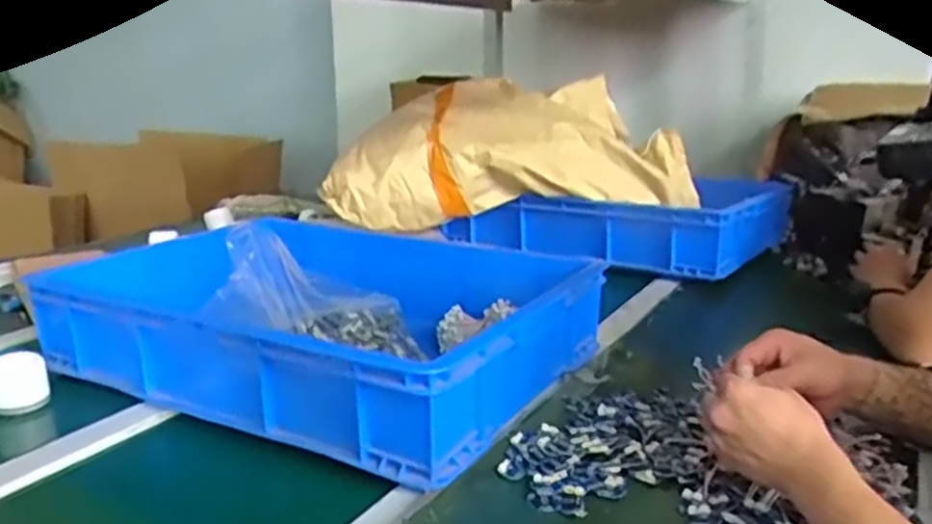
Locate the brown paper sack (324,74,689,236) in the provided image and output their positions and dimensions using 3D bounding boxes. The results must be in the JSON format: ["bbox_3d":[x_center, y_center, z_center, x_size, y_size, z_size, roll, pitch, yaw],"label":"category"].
[{"bbox_3d":[0.081,-0.198,1.453,0.662,0.252,0.222,0,15,-1],"label":"brown paper sack"}]

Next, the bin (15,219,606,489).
[{"bbox_3d":[-0.159,0.057,0.938,0.548,0.139,0.424,9,17,28],"label":"bin"}]

